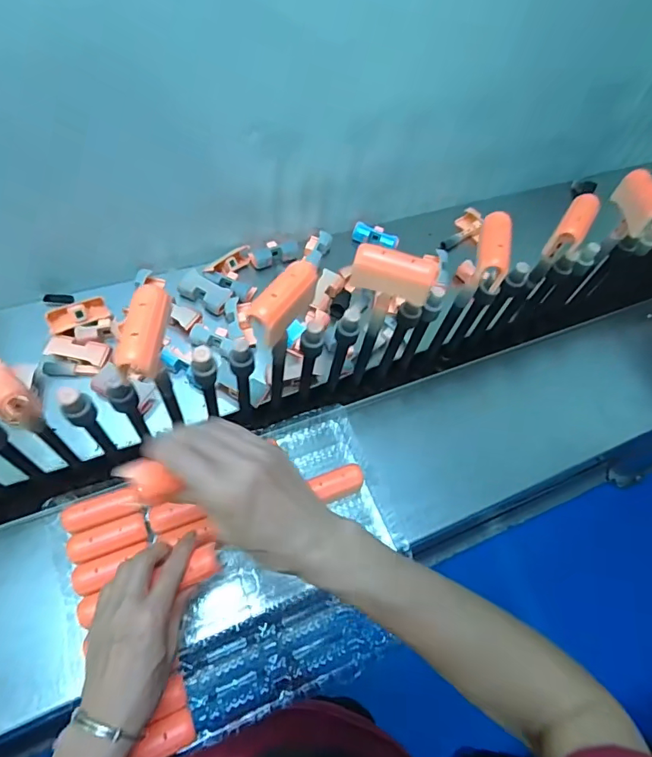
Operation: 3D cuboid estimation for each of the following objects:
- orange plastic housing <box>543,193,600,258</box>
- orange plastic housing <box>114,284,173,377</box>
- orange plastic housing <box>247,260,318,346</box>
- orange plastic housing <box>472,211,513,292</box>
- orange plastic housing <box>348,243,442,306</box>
[{"bbox_3d":[0.271,-0.167,0.508,0.029,0.030,0.084,30,64,14],"label":"orange plastic housing"},{"bbox_3d":[-0.142,-0.040,0.365,0.030,0.019,0.075,2,61,0],"label":"orange plastic housing"},{"bbox_3d":[-0.035,-0.068,0.405,0.023,0.039,0.074,31,64,15],"label":"orange plastic housing"},{"bbox_3d":[0.167,-0.131,0.460,0.027,0.021,0.087,11,75,4],"label":"orange plastic housing"},{"bbox_3d":[0.064,-0.099,0.438,0.077,0.034,0.027,18,62,8],"label":"orange plastic housing"}]

